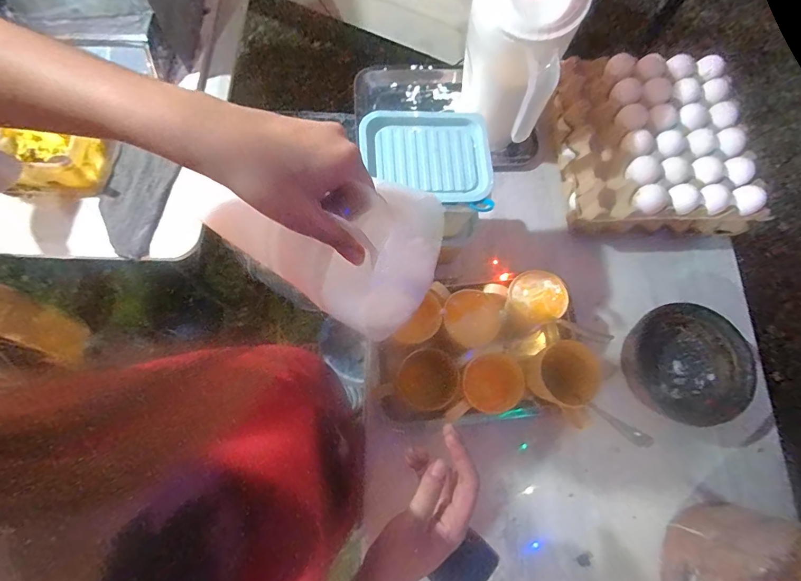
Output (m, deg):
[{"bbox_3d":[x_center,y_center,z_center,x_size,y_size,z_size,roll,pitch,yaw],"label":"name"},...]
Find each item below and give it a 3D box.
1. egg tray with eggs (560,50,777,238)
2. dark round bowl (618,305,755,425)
[{"bbox_3d":[0.399,-0.234,0.669,0.266,0.107,0.290,-2,72,-1],"label":"egg tray with eggs"},{"bbox_3d":[0.409,0.104,0.579,0.133,0.062,0.165,-16,72,-5],"label":"dark round bowl"}]

